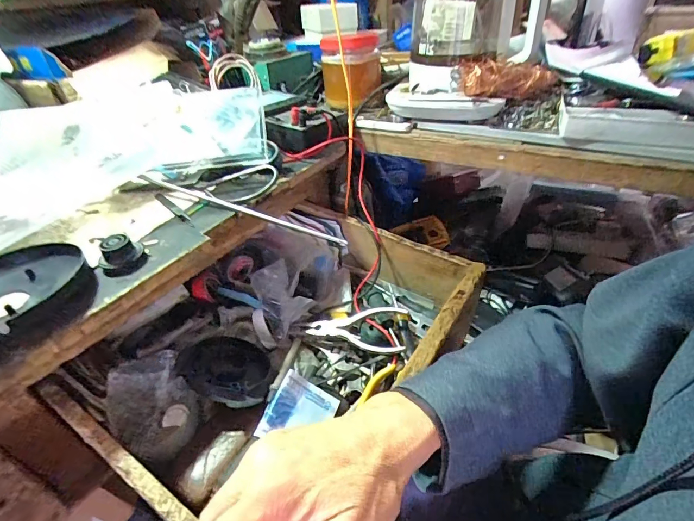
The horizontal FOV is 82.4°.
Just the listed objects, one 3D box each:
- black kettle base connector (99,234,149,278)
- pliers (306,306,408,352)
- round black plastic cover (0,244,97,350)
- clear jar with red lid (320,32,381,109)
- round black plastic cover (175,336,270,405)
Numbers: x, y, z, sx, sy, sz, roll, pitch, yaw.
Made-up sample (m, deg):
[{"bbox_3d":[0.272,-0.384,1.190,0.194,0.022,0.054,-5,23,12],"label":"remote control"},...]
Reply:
[{"bbox_3d":[-0.211,-0.005,0.372,0.039,0.026,0.039,-25,41,-26],"label":"black kettle base connector"},{"bbox_3d":[0.011,0.081,0.490,0.121,0.012,0.057,1,59,18],"label":"pliers"},{"bbox_3d":[-0.298,0.033,0.337,0.147,0.017,0.123,-16,38,-15],"label":"round black plastic cover"},{"bbox_3d":[0.010,-0.300,0.628,0.096,0.103,0.079,-5,36,-1],"label":"clear jar with red lid"},{"bbox_3d":[-0.135,0.117,0.437,0.095,0.014,0.095,14,28,-7],"label":"round black plastic cover"}]

